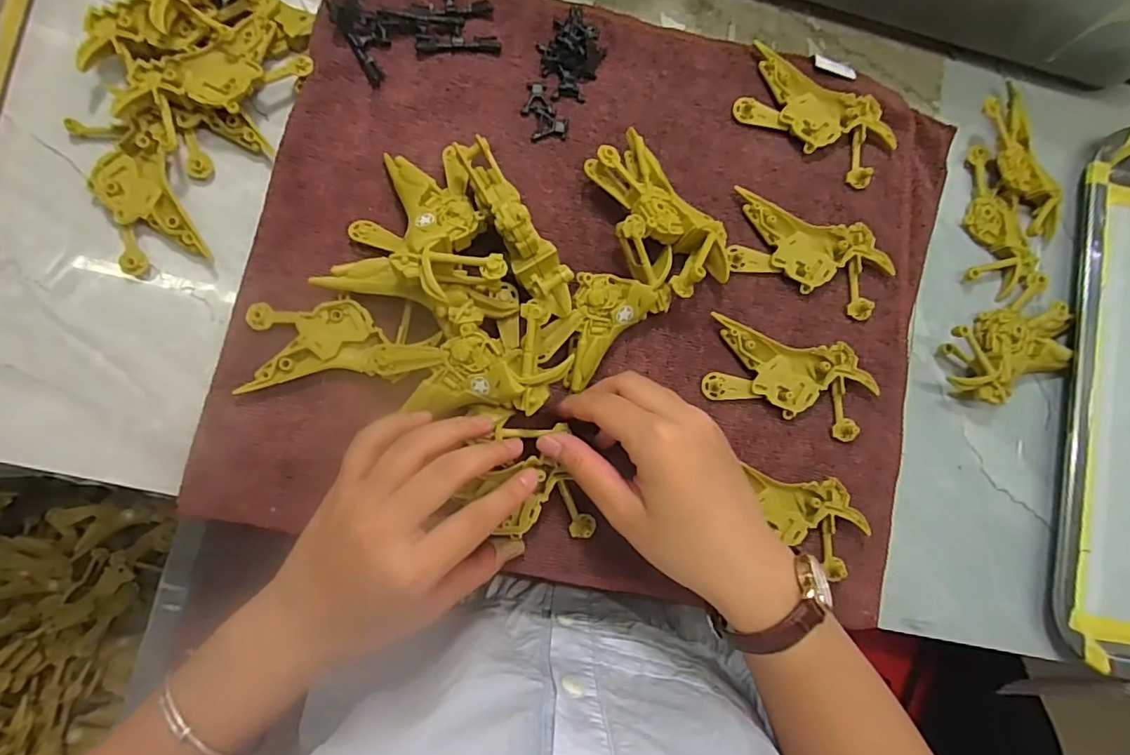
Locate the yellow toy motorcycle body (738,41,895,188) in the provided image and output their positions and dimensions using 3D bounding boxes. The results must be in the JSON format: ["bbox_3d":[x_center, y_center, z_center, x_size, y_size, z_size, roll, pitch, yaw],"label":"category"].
[{"bbox_3d":[0.159,-0.164,0.350,0.098,0.011,0.049,28,83,-4],"label":"yellow toy motorcycle body"}]

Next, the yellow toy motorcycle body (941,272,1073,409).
[{"bbox_3d":[0.283,-0.021,0.350,0.091,0.025,0.056,-29,90,-8],"label":"yellow toy motorcycle body"}]

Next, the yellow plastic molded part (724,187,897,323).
[{"bbox_3d":[0.148,-0.076,0.339,0.099,0.011,0.050,20,84,-5],"label":"yellow plastic molded part"}]

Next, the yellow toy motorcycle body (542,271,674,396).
[{"bbox_3d":[0.018,-0.033,0.313,0.077,0.025,0.042,-42,92,-8],"label":"yellow toy motorcycle body"}]

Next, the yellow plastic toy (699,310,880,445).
[{"bbox_3d":[0.133,-0.001,0.330,0.095,0.012,0.050,18,84,-5],"label":"yellow plastic toy"}]

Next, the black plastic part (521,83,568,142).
[{"bbox_3d":[-0.013,-0.158,0.329,0.024,0.004,0.037,-21,89,-8],"label":"black plastic part"}]

